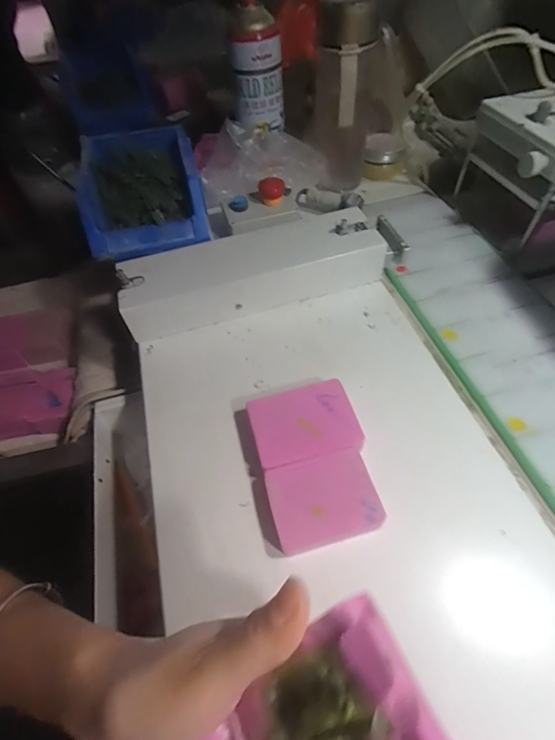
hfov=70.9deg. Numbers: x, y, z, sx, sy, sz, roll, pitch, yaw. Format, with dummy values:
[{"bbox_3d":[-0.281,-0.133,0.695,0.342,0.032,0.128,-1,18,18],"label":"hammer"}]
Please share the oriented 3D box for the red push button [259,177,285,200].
[{"bbox_3d":[-0.006,-0.202,0.435,0.028,0.016,0.031,-4,53,-2],"label":"red push button"}]

